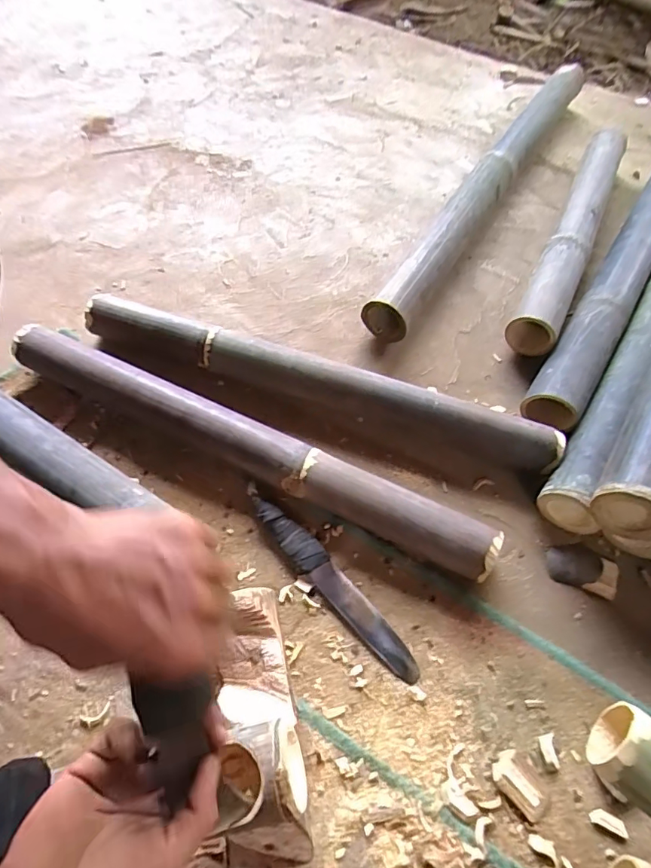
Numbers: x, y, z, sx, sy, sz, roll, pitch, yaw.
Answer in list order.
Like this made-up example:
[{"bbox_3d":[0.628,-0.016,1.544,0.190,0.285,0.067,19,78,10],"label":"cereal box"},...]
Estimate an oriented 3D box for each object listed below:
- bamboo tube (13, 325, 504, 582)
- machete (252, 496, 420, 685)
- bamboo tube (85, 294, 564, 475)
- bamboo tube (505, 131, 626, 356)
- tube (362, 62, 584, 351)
[{"bbox_3d":[-0.103,0.014,0.611,0.650,0.066,0.057,23,62,11],"label":"bamboo tube"},{"bbox_3d":[0.007,0.171,0.554,0.037,0.018,0.261,-37,69,-21],"label":"machete"},{"bbox_3d":[-0.021,-0.071,0.668,0.666,0.070,0.061,18,61,7],"label":"bamboo tube"},{"bbox_3d":[0.431,-0.356,0.846,0.073,0.082,0.569,26,62,11],"label":"bamboo tube"},{"bbox_3d":[0.312,-0.475,0.899,0.063,0.065,0.854,30,63,13],"label":"tube"}]

